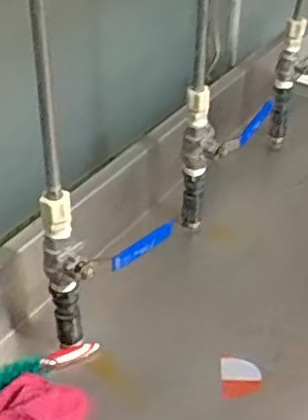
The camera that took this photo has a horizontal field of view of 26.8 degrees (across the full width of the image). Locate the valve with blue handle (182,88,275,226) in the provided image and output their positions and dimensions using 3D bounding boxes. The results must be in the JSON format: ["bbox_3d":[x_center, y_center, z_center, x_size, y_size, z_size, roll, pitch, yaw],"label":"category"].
[{"bbox_3d":[0.090,-0.066,0.822,0.066,0.217,0.120,21,43,25],"label":"valve with blue handle"}]

